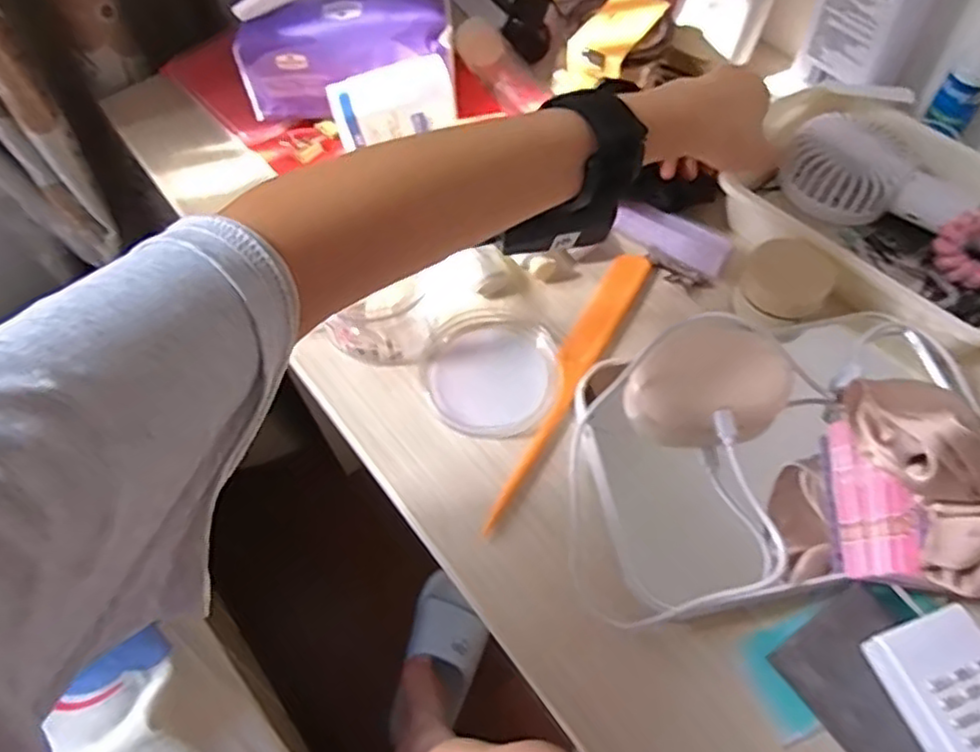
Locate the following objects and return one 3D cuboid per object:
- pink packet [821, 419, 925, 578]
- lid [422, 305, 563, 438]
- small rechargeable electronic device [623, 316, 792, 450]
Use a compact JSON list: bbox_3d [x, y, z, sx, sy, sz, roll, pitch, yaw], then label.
[{"bbox_3d":[0.193,0.061,0.353,0.042,0.006,0.082,-23,48,39],"label":"pink packet"},{"bbox_3d":[0.001,-0.003,0.431,0.083,0.012,0.087,-1,59,2],"label":"lid"},{"bbox_3d":[0.122,0.006,0.389,0.073,0.042,0.067,-28,62,-13],"label":"small rechargeable electronic device"}]

